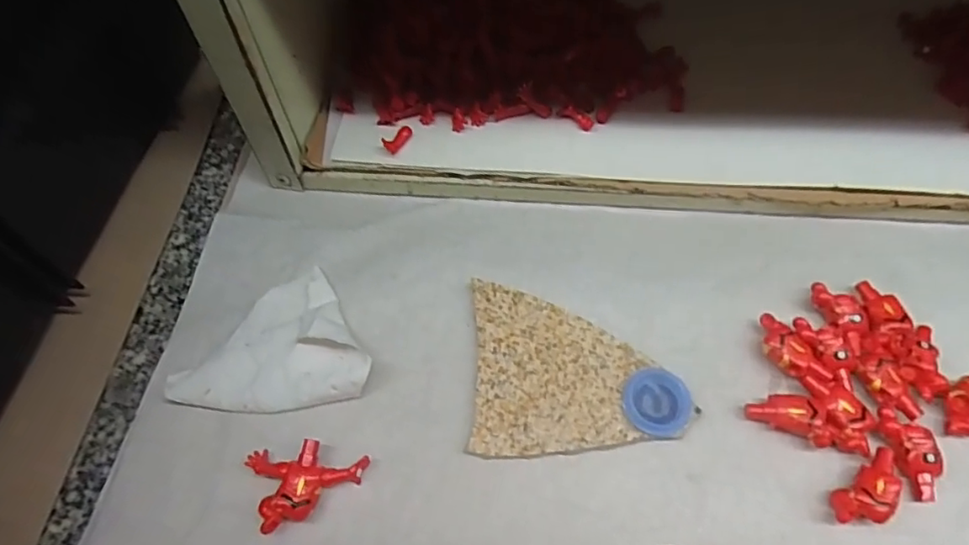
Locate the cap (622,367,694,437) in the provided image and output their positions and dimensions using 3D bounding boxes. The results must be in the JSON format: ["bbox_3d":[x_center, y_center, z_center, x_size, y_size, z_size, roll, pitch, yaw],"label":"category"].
[{"bbox_3d":[0.078,0.058,0.257,0.029,0.009,0.029,0,57,0],"label":"cap"}]

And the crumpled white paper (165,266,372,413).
[{"bbox_3d":[-0.102,0.041,0.267,0.081,0.015,0.069,-27,61,-16],"label":"crumpled white paper"}]

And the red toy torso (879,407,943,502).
[{"bbox_3d":[0.182,0.076,0.242,0.016,0.008,0.038,-10,58,-6],"label":"red toy torso"}]

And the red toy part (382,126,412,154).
[{"bbox_3d":[-0.048,-0.075,0.318,0.009,0.007,0.020,33,63,20],"label":"red toy part"}]

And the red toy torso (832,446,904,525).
[{"bbox_3d":[0.159,0.090,0.235,0.037,0.012,0.017,-32,63,-18],"label":"red toy torso"}]

